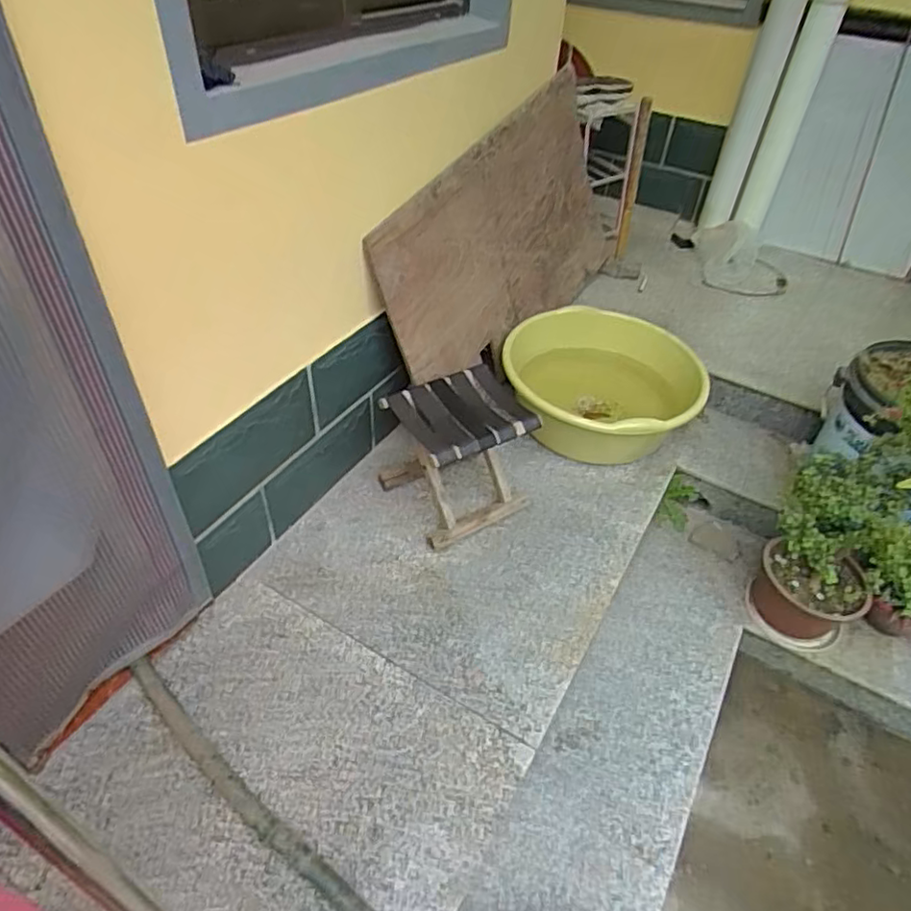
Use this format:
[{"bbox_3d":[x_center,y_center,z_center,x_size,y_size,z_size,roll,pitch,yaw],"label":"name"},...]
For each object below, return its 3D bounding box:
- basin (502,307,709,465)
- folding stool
[{"bbox_3d":[0.421,-0.172,1.829,0.570,0.218,0.467,8,44,4],"label":"basin"},{"bbox_3d":[0.004,-0.006,1.548,0.281,0.314,0.265,-23,50,-26],"label":"folding stool"}]

